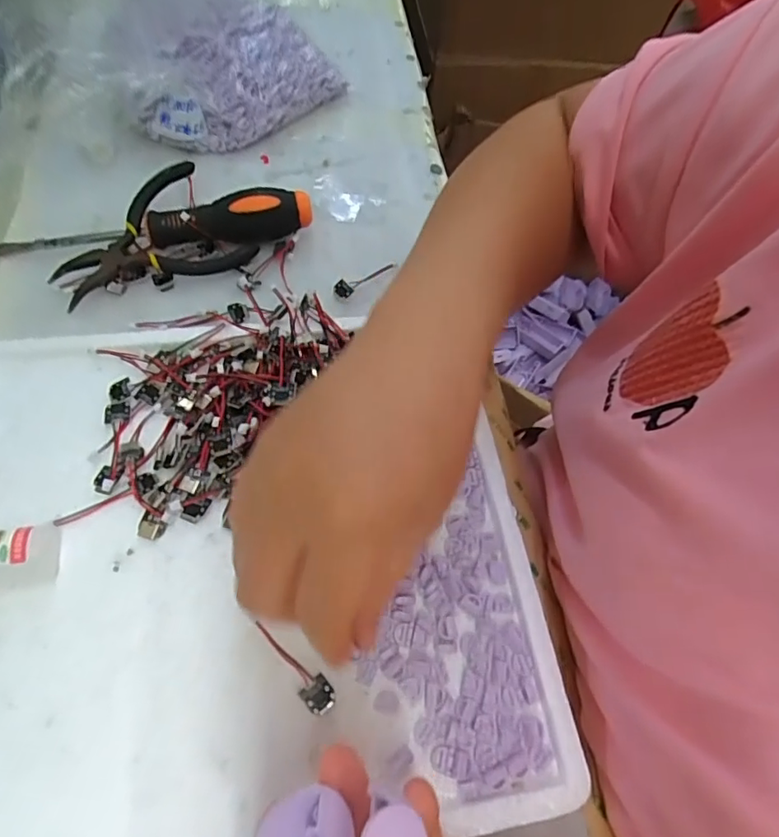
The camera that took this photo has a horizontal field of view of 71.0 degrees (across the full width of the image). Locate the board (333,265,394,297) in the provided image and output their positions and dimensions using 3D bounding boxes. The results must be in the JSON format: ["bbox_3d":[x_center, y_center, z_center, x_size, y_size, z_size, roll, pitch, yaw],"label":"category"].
[{"bbox_3d":[-0.017,-0.094,0.362,0.047,0.009,0.012,-39,73,-23],"label":"board"}]

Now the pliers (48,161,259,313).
[{"bbox_3d":[-0.154,-0.119,0.347,0.118,0.030,0.076,-19,67,-16],"label":"pliers"}]

